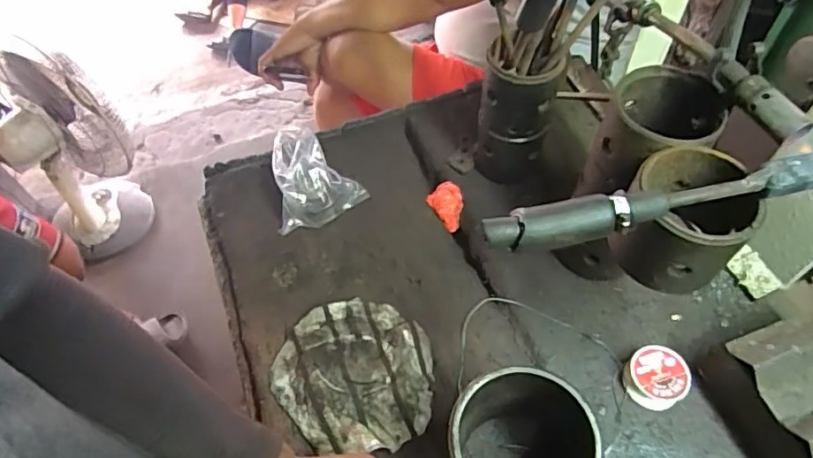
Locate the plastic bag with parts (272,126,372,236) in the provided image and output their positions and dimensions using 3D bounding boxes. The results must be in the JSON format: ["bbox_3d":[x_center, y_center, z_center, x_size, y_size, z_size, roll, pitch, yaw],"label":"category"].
[{"bbox_3d":[-0.107,-0.068,0.672,0.107,0.083,0.112,-4,56,-1],"label":"plastic bag with parts"}]

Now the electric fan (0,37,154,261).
[{"bbox_3d":[-0.900,-0.192,1.506,0.292,0.560,0.274,-38,63,-21],"label":"electric fan"}]

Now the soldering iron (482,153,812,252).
[{"bbox_3d":[0.187,-0.021,0.380,0.269,0.024,0.027,-11,56,-6],"label":"soldering iron"}]

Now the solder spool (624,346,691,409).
[{"bbox_3d":[0.242,0.143,0.534,0.053,0.031,0.054,-1,56,1],"label":"solder spool"}]

